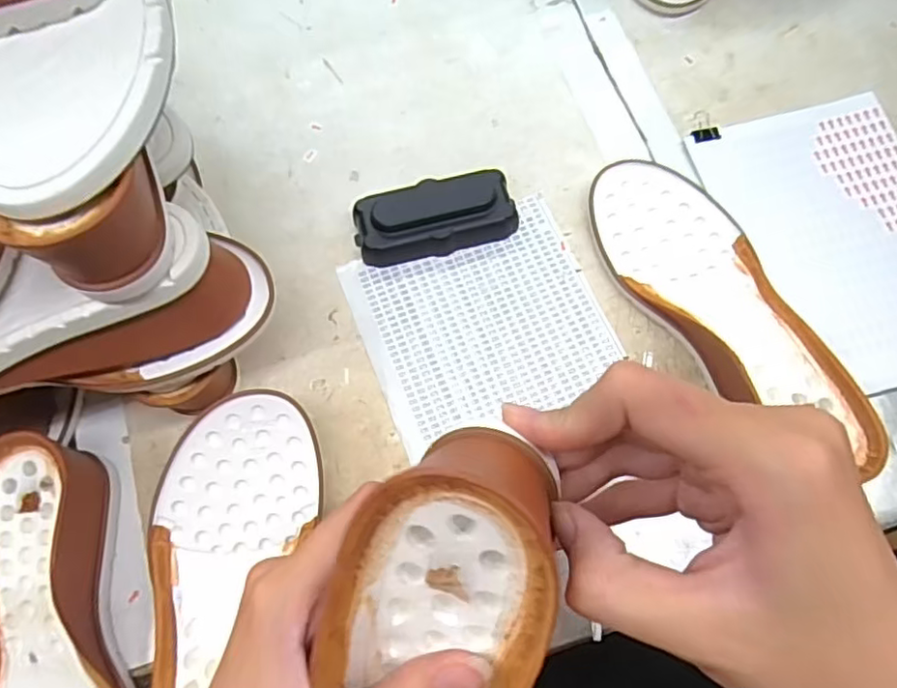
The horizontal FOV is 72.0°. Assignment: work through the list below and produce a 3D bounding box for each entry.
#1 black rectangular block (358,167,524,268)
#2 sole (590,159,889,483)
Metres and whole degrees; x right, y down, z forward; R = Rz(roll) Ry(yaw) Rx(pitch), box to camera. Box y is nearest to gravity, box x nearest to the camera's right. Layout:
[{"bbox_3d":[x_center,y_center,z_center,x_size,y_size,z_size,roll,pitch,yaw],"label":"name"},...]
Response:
[{"bbox_3d":[-0.009,-0.088,0.423,0.107,0.025,0.051,-10,71,-3],"label":"black rectangular block"},{"bbox_3d":[0.174,-0.022,0.388,0.089,0.048,0.240,-23,58,-7],"label":"sole"}]

